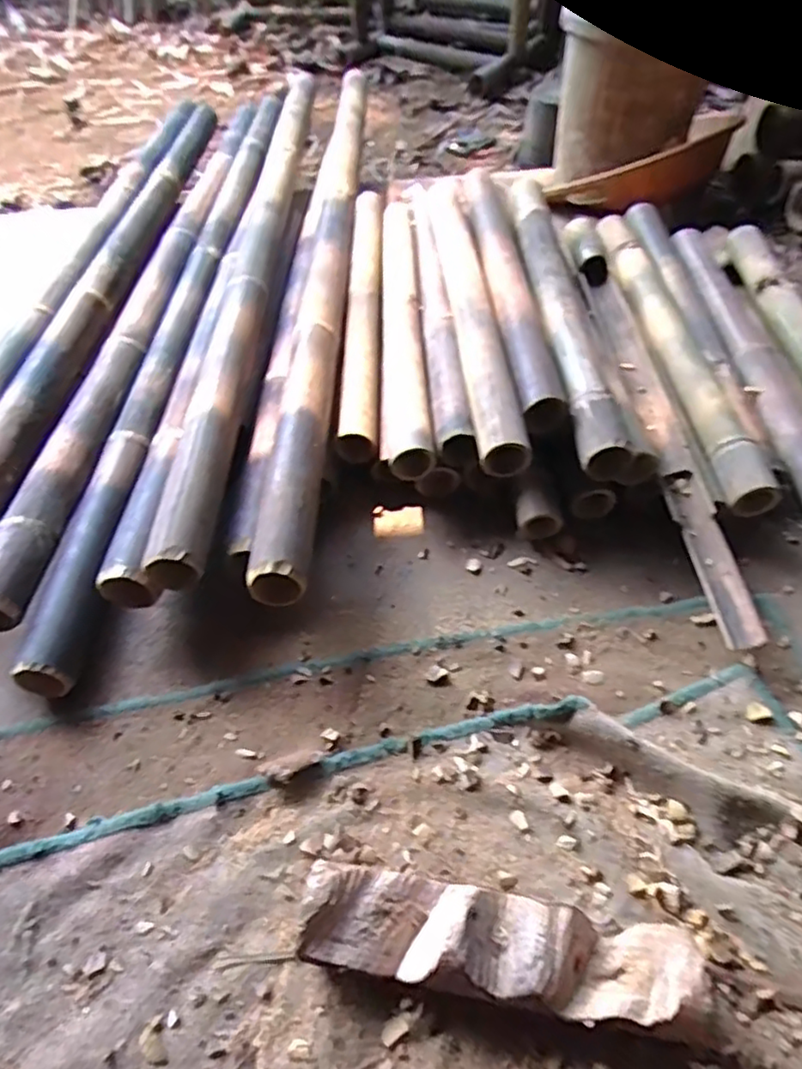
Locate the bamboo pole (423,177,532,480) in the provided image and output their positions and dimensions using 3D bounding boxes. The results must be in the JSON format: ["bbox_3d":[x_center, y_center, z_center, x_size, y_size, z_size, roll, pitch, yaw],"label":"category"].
[{"bbox_3d":[0.092,-0.352,0.963,0.060,0.055,0.718,-5,49,0],"label":"bamboo pole"}]

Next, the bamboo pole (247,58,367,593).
[{"bbox_3d":[-0.118,-0.473,1.089,0.068,0.055,1.367,-1,51,3],"label":"bamboo pole"}]

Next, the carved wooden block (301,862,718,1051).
[{"bbox_3d":[0.080,0.323,0.515,0.302,0.061,0.074,7,52,9],"label":"carved wooden block"}]

